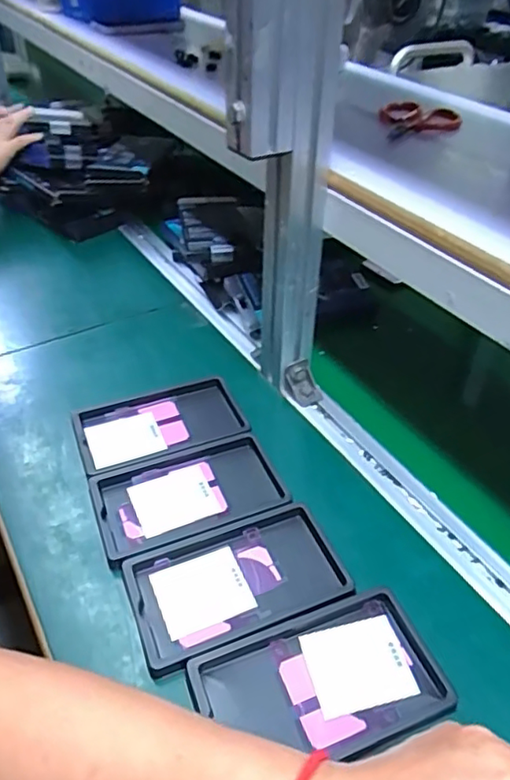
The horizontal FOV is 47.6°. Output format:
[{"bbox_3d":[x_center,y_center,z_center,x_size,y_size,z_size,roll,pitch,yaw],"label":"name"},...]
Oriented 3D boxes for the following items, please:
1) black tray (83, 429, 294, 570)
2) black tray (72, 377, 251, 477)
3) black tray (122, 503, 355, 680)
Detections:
[{"bbox_3d":[-0.059,0.090,0.513,0.159,0.012,0.094,-15,43,-20],"label":"black tray"},{"bbox_3d":[-0.095,0.036,0.579,0.157,0.016,0.090,-13,43,-18],"label":"black tray"},{"bbox_3d":[-0.014,0.148,0.449,0.160,0.015,0.097,-15,43,-20],"label":"black tray"}]

